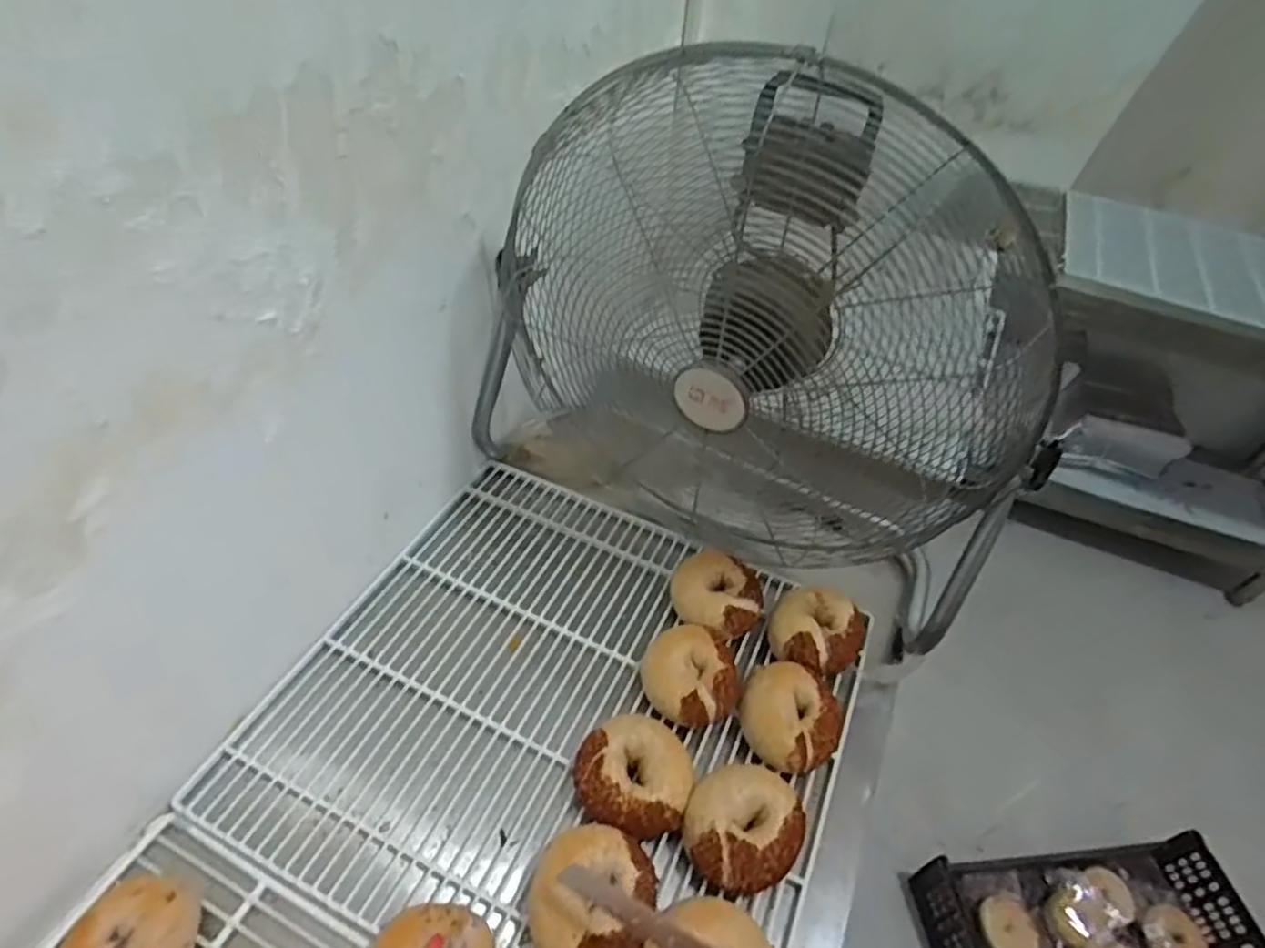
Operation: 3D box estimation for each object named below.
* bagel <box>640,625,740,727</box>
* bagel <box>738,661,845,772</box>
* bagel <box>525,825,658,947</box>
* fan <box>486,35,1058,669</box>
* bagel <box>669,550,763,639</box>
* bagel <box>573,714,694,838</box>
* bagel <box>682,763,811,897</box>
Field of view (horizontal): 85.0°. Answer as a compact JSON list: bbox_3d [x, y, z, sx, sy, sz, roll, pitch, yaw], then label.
[{"bbox_3d":[0.062,0.223,0.761,0.100,0.050,0.104,-3,46,-9],"label":"bagel"},{"bbox_3d":[0.170,0.258,0.735,0.099,0.051,0.105,3,45,-3],"label":"bagel"},{"bbox_3d":[-0.034,0.374,0.606,0.110,0.068,0.113,3,45,-3],"label":"bagel"},{"bbox_3d":[0.146,-0.154,0.808,0.598,0.600,0.342,23,47,15],"label":"fan"},{"bbox_3d":[0.100,0.149,0.838,0.112,0.053,0.098,16,46,9],"label":"bagel"},{"bbox_3d":[-0.001,0.297,0.681,0.110,0.055,0.101,3,45,-3],"label":"bagel"},{"bbox_3d":[0.104,0.334,0.653,0.103,0.048,0.107,3,45,-3],"label":"bagel"}]

